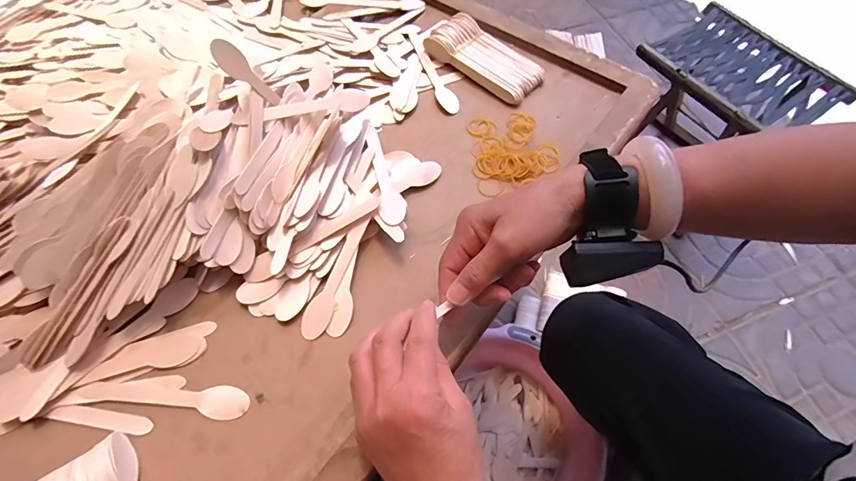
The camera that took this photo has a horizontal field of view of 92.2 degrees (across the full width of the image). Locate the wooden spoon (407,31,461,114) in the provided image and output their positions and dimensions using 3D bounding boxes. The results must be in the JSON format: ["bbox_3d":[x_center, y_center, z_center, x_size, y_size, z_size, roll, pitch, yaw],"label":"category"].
[{"bbox_3d":[0.005,-0.233,0.564,0.024,0.009,0.155,-21,64,-9],"label":"wooden spoon"}]

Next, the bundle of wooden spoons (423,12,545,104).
[{"bbox_3d":[0.078,-0.249,0.558,0.157,0.027,0.076,38,70,19],"label":"bundle of wooden spoons"}]

